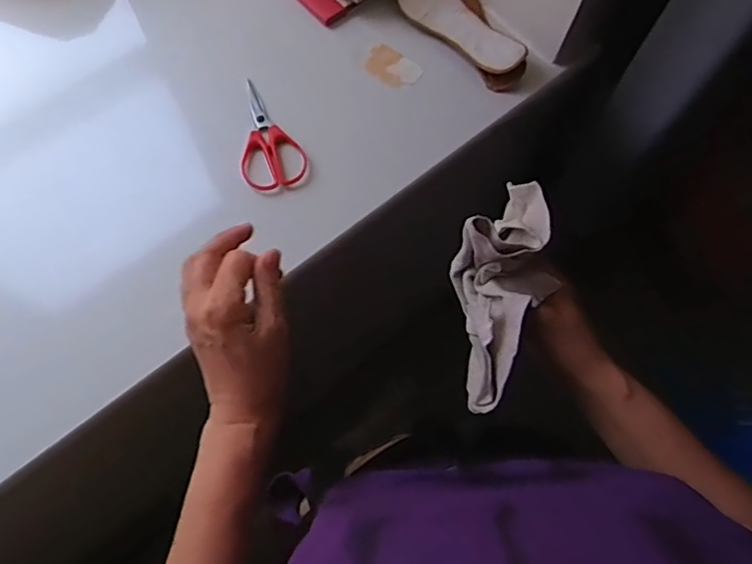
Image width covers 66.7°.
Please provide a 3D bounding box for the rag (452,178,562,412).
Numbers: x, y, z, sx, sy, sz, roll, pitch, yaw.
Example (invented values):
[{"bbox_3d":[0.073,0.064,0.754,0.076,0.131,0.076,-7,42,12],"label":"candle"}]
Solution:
[{"bbox_3d":[0.105,0.012,0.474,0.082,0.060,0.189,11,88,2],"label":"rag"}]

